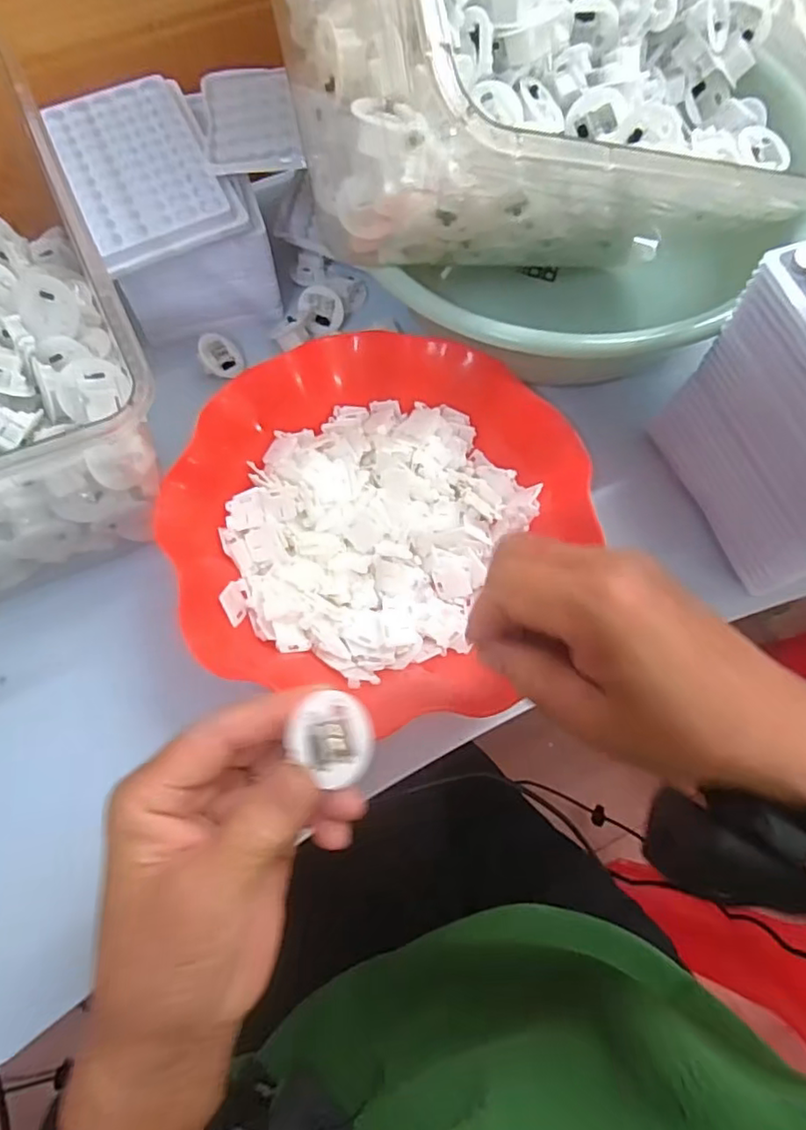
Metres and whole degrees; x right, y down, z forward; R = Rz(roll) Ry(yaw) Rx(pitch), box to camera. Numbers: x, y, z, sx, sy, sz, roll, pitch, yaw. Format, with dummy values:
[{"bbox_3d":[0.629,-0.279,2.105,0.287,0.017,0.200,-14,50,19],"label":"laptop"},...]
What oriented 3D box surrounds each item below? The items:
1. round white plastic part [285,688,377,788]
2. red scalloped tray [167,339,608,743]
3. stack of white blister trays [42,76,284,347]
[{"bbox_3d":[-0.025,0.062,0.220,0.035,0.005,0.031,20,64,-39],"label":"round white plastic part"},{"bbox_3d":[-0.016,-0.024,0.350,0.206,0.055,0.214,31,72,10],"label":"red scalloped tray"},{"bbox_3d":[-0.153,-0.230,0.413,0.102,0.091,0.132,-22,71,-9],"label":"stack of white blister trays"}]

